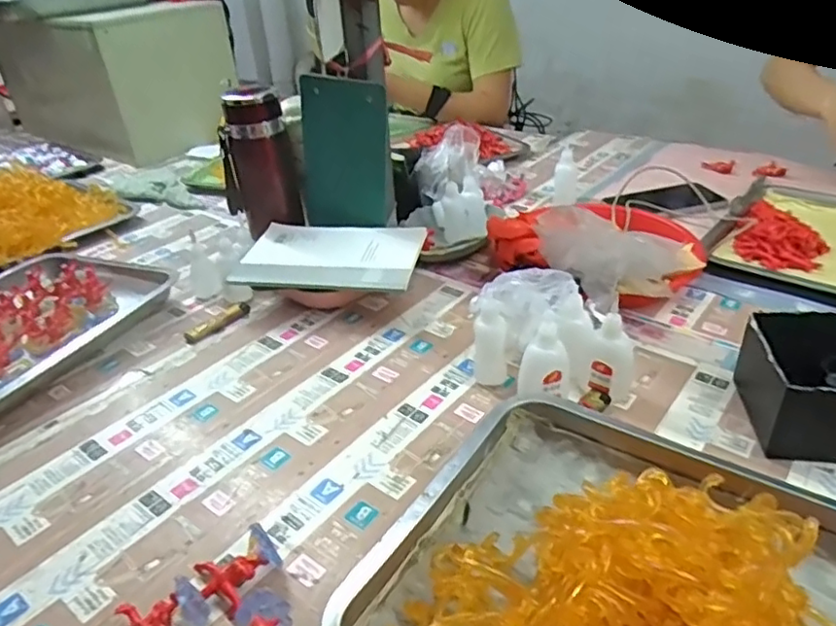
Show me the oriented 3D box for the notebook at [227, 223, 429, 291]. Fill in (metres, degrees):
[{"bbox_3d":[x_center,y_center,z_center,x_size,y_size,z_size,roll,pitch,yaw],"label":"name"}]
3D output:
[{"bbox_3d":[-0.099,-0.070,0.705,0.201,0.024,0.143,1,32,9],"label":"notebook"}]

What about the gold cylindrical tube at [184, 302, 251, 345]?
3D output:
[{"bbox_3d":[-0.229,0.011,0.710,0.021,0.018,0.079,24,42,38],"label":"gold cylindrical tube"}]

